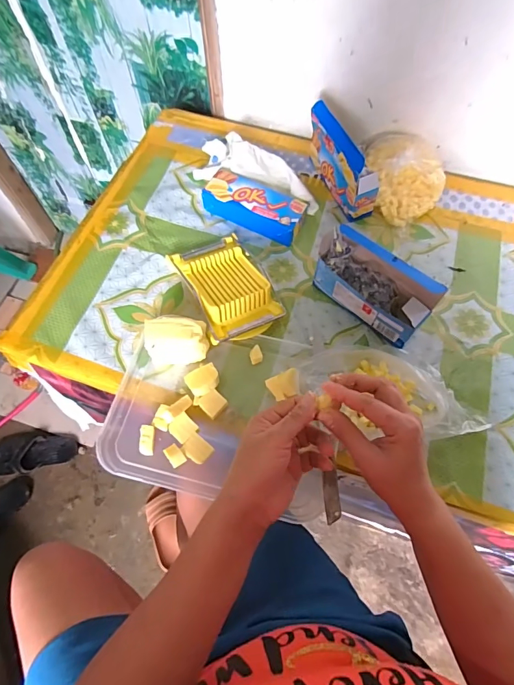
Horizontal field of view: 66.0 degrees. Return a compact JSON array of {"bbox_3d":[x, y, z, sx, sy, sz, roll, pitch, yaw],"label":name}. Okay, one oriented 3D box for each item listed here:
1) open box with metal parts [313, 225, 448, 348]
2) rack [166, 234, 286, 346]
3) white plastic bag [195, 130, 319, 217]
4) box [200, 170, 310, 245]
[{"bbox_3d":[0.167,-0.085,0.587,0.184,0.111,0.062,41,71,18],"label":"open box with metal parts"},{"bbox_3d":[-0.046,-0.091,0.619,0.120,0.052,0.183,-24,66,-11],"label":"rack"},{"bbox_3d":[0.007,-0.321,0.735,0.243,0.048,0.095,20,66,10],"label":"white plastic bag"},{"bbox_3d":[-0.003,-0.242,0.698,0.178,0.045,0.083,26,67,13],"label":"box"}]

